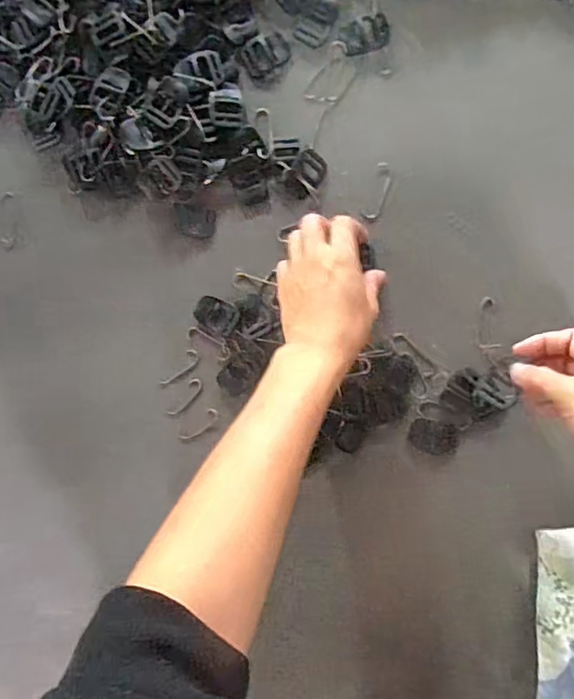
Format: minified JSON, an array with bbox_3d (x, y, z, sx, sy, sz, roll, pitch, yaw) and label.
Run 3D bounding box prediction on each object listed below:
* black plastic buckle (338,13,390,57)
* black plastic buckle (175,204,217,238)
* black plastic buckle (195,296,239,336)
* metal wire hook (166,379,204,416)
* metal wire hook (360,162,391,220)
[{"bbox_3d":[0.063,-0.256,0.445,0.039,0.004,0.027,-9,94,5],"label":"black plastic buckle"},{"bbox_3d":[-0.078,-0.109,0.469,0.036,0.004,0.026,10,95,4],"label":"black plastic buckle"},{"bbox_3d":[-0.061,-0.029,0.470,0.038,0.004,0.029,24,96,2],"label":"black plastic buckle"},{"bbox_3d":[-0.088,0.044,0.477,0.014,0.004,0.042,37,96,1],"label":"metal wire hook"},{"bbox_3d":[0.076,-0.131,0.454,0.016,0.004,0.049,21,96,3],"label":"metal wire hook"}]

